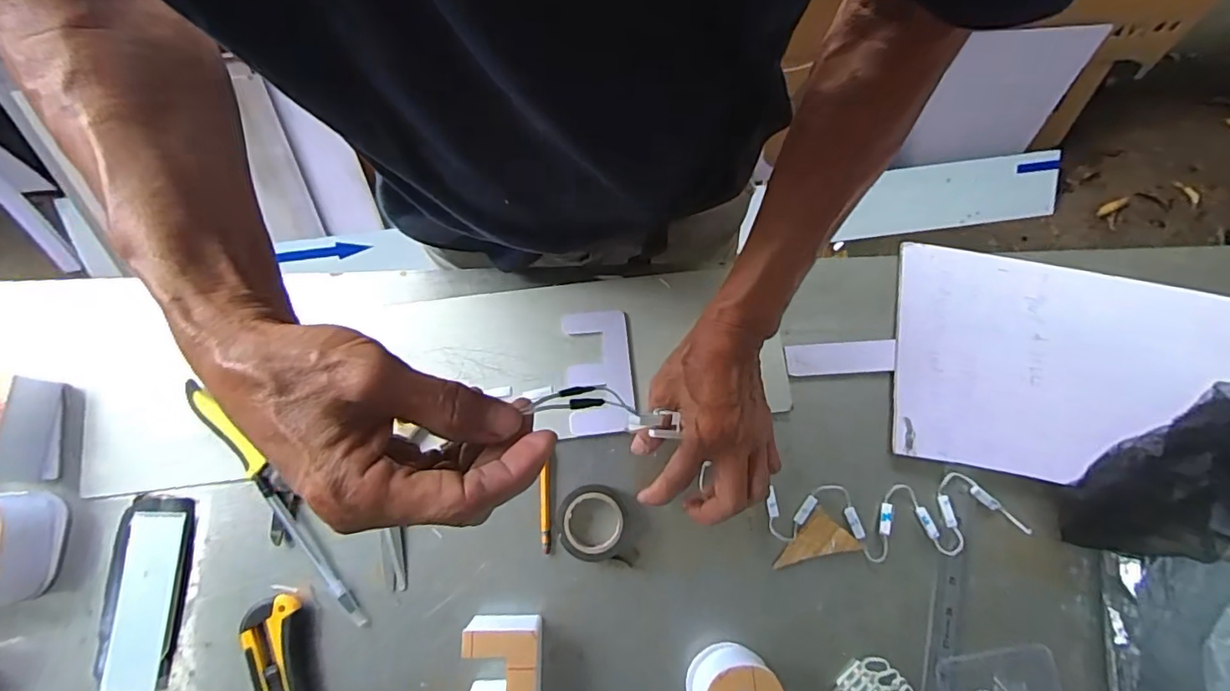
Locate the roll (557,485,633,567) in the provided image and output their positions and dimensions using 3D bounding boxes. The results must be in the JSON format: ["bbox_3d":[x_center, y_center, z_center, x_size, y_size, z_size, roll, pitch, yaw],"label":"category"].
[{"bbox_3d":[-0.018,0.150,0.462,0.057,0.023,0.063,1,78,-1],"label":"roll"}]

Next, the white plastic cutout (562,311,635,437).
[{"bbox_3d":[-0.014,0.024,0.492,0.057,0.005,0.109,-5,78,-2],"label":"white plastic cutout"}]

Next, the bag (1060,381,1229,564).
[{"bbox_3d":[0.493,0.109,0.468,0.209,0.057,0.138,-7,79,-3],"label":"bag"}]

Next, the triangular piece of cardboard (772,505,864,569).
[{"bbox_3d":[0.173,0.176,0.467,0.048,0.004,0.062,40,80,7],"label":"triangular piece of cardboard"}]

